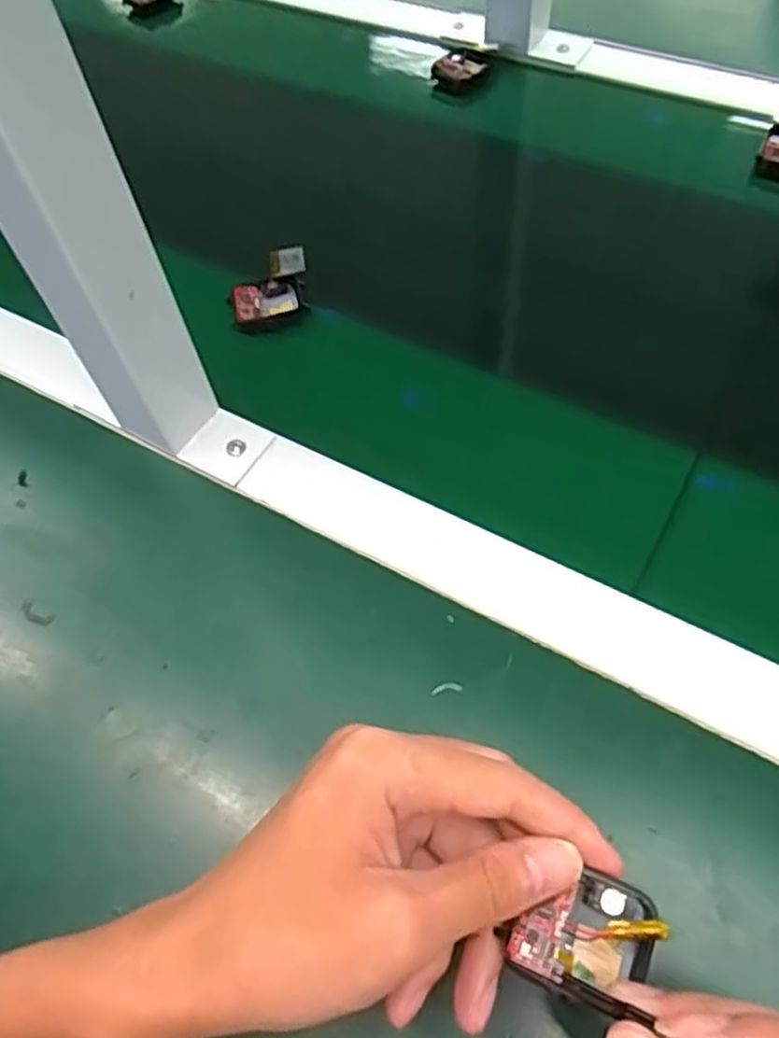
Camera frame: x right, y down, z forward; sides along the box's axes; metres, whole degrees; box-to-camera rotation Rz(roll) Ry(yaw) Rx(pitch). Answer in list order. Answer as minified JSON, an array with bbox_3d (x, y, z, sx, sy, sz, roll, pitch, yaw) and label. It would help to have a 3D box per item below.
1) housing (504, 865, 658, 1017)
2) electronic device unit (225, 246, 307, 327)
[{"bbox_3d":[0.064,0.134,0.235,0.040,0.017,0.036,19,62,15],"label":"housing"},{"bbox_3d":[-0.074,-0.142,0.456,0.053,0.017,0.046,-17,60,-6],"label":"electronic device unit"}]

